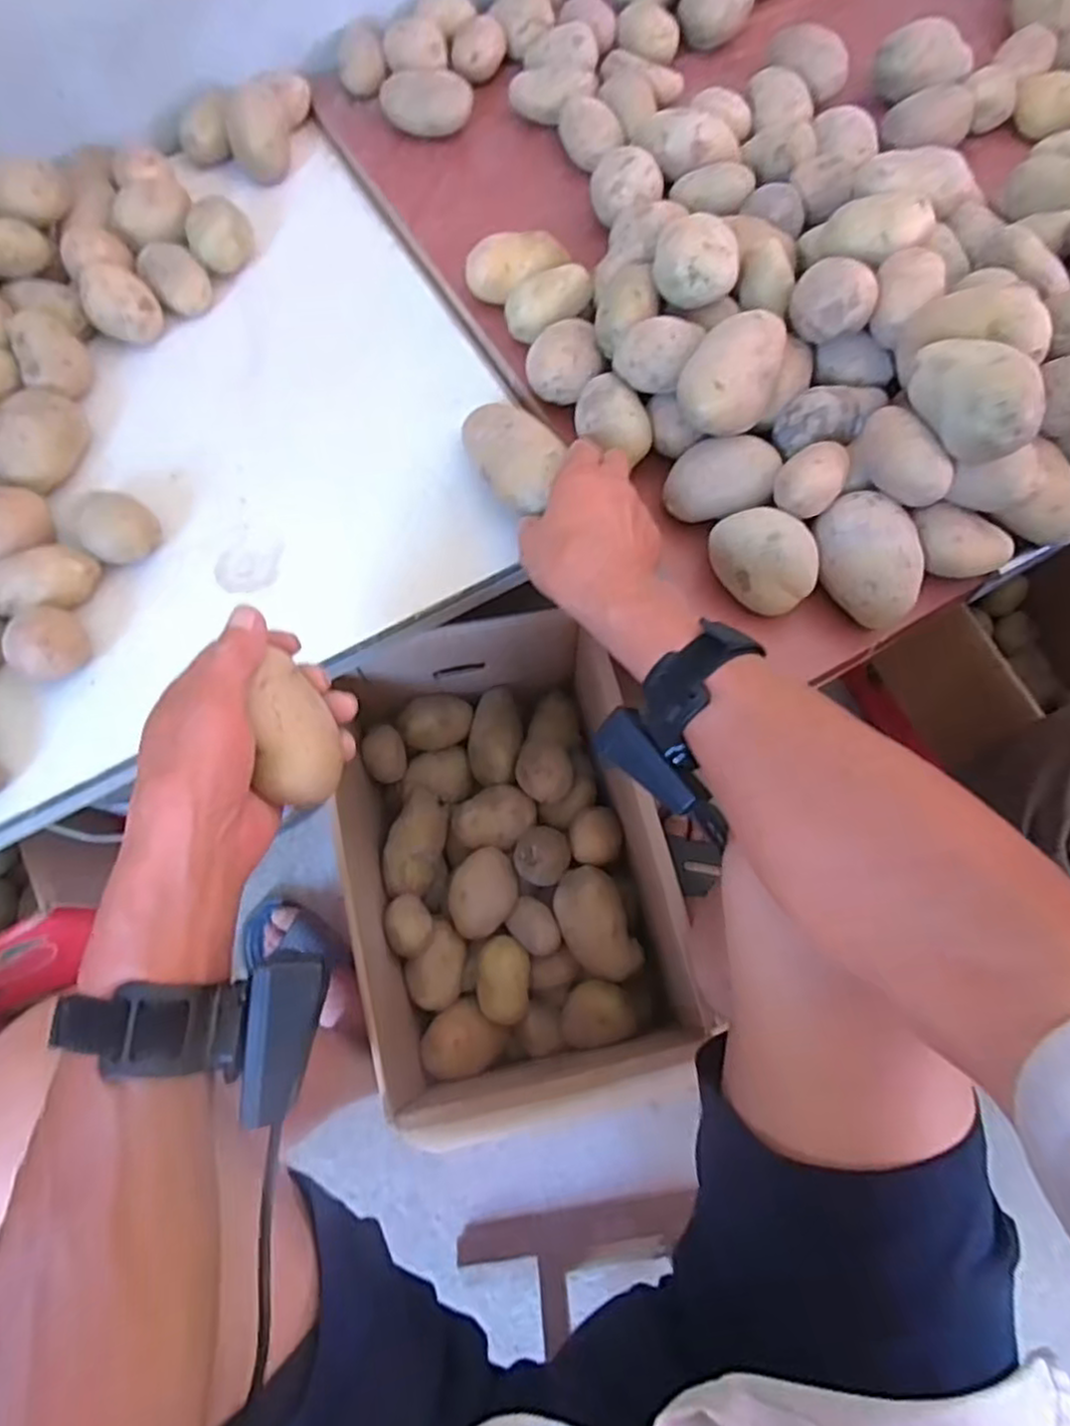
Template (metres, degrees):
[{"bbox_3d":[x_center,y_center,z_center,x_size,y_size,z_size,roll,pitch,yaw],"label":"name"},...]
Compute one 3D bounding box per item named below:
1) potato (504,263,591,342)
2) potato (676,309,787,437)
[{"bbox_3d":[0.012,-0.319,0.562,0.065,0.035,0.033,-22,70,-9],"label":"potato"},{"bbox_3d":[0.134,-0.230,0.492,0.060,0.048,0.073,22,69,8],"label":"potato"}]

